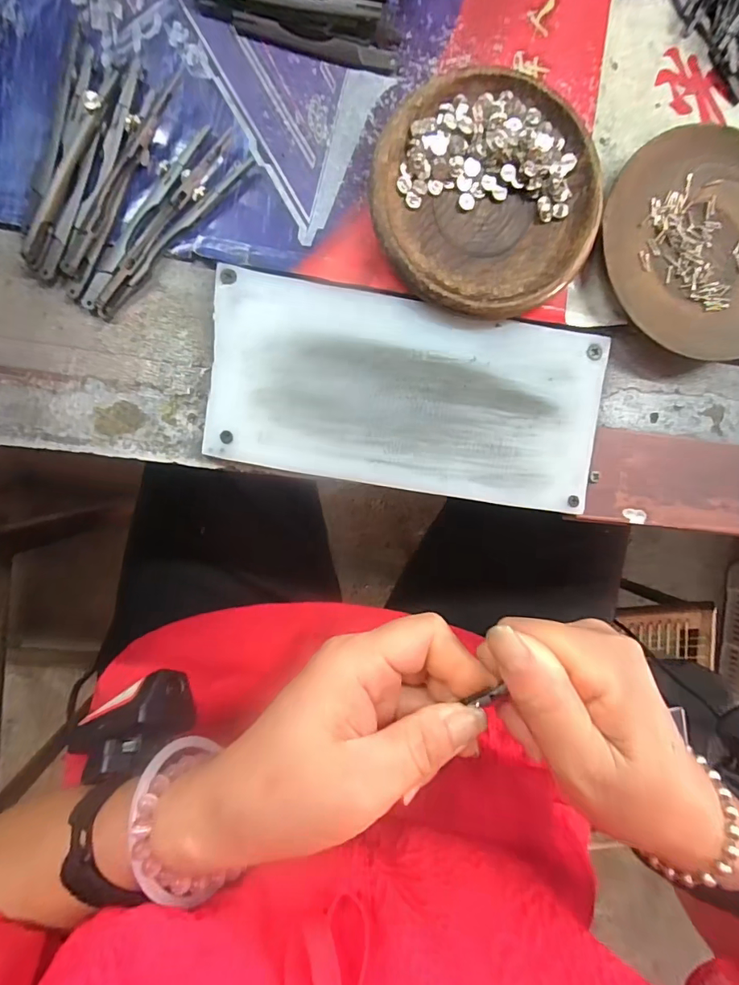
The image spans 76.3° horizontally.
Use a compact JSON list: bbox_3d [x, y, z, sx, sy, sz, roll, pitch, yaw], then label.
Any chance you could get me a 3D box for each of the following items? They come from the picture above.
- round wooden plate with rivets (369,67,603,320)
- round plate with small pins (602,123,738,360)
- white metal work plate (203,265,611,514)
[{"bbox_3d":[0.057,-0.144,0.232,0.110,0.015,0.110,0,92,-6],"label":"round wooden plate with rivets"},{"bbox_3d":[0.178,-0.130,0.248,0.116,0.015,0.109,0,92,-6],"label":"round plate with small pins"},{"bbox_3d":[0.021,-0.049,0.238,0.194,0.008,0.091,9,91,-6],"label":"white metal work plate"}]

